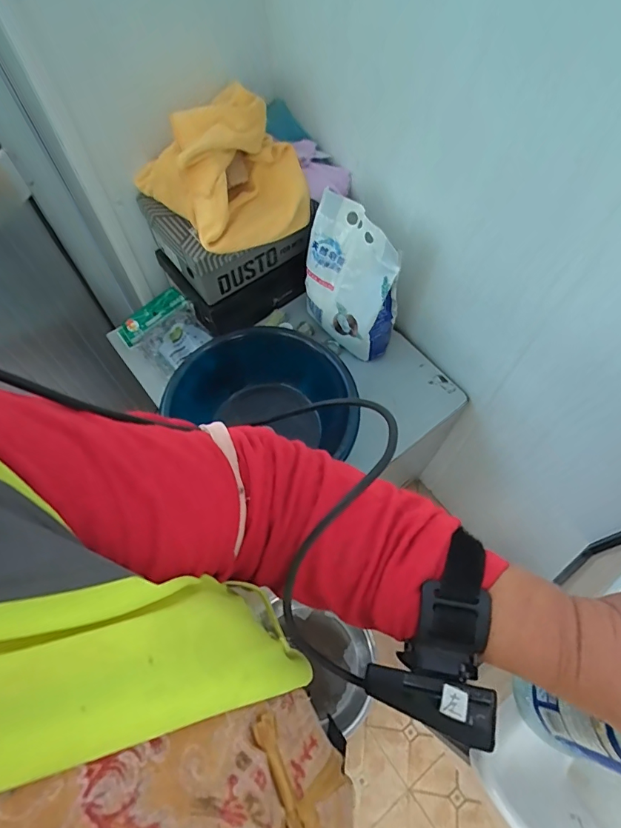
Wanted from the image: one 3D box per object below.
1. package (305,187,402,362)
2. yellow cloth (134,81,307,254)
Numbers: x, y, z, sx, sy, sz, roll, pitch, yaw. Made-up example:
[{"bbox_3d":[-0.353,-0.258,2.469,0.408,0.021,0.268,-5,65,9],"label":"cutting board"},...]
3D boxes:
[{"bbox_3d":[0.068,-0.238,0.835,0.091,0.249,0.193,-38,68,-16],"label":"package"},{"bbox_3d":[-0.140,-0.409,0.764,0.233,0.166,0.193,-35,67,-15],"label":"yellow cloth"}]

